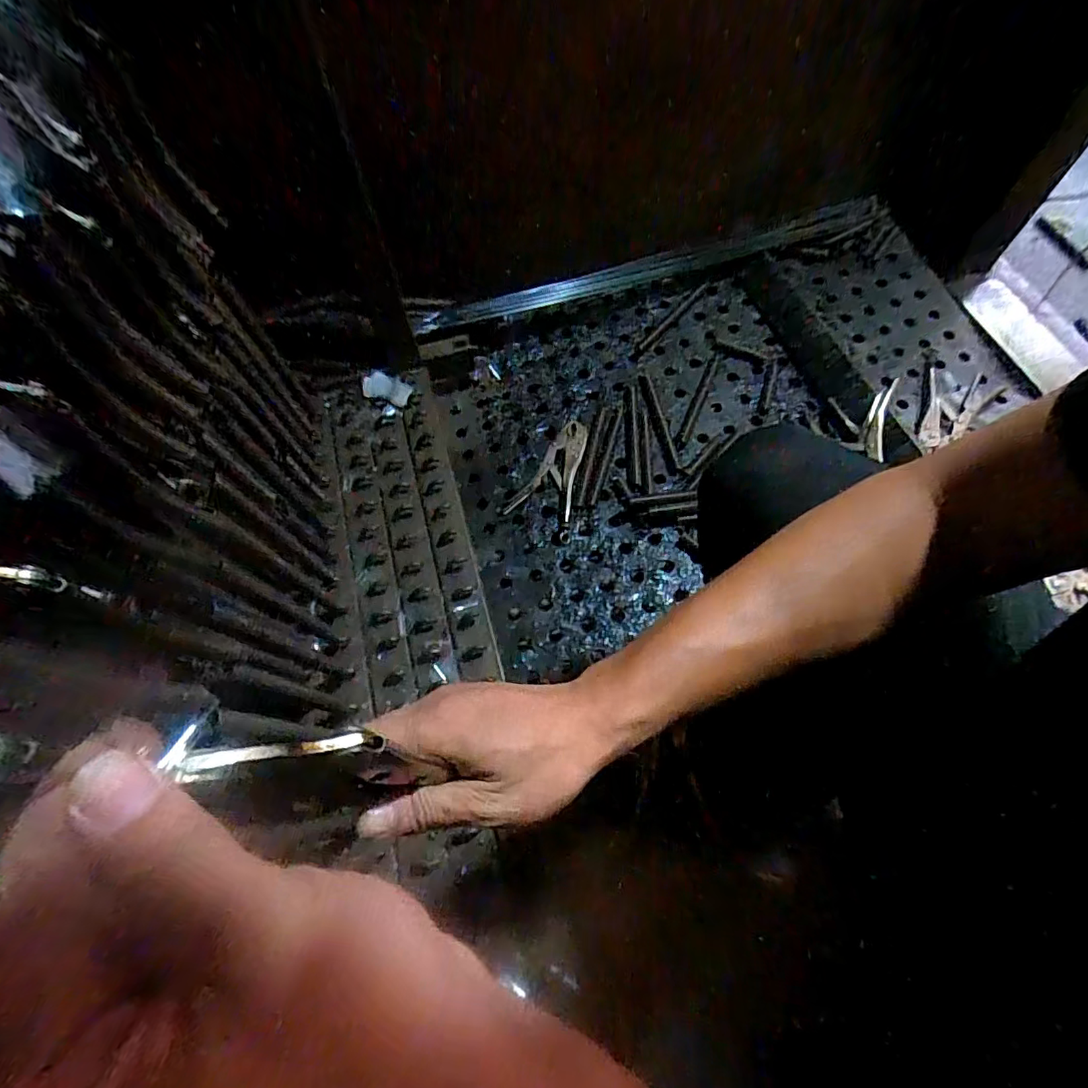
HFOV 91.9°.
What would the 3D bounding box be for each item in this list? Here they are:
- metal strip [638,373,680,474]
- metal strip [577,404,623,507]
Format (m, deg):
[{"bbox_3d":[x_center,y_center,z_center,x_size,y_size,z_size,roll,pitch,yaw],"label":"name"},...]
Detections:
[{"bbox_3d":[0.212,-0.220,0.960,0.031,0.013,0.219,-11,68,-3],"label":"metal strip"},{"bbox_3d":[0.100,-0.161,0.936,0.035,0.009,0.214,15,69,8],"label":"metal strip"}]

